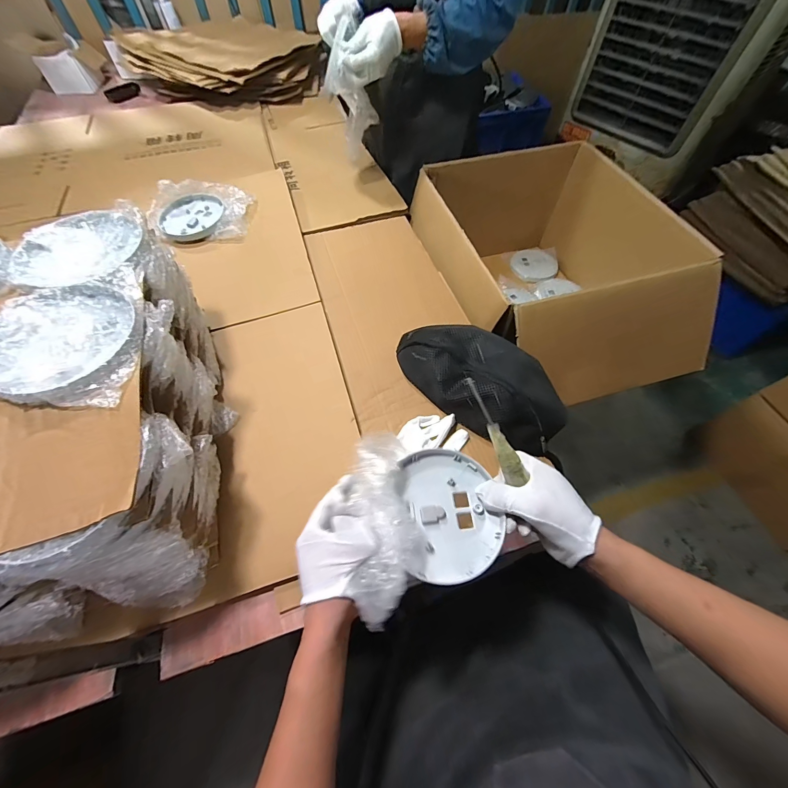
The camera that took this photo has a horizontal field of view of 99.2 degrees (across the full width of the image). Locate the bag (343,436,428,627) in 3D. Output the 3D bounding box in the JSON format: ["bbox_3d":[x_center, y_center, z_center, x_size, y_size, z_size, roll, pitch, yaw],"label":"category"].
[{"bbox_3d":[-0.007,0.125,0.353,0.069,0.051,0.191,-4,54,-2],"label":"bag"}]

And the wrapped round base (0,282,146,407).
[{"bbox_3d":[-0.327,-0.053,0.333,0.143,0.022,0.140,0,59,0],"label":"wrapped round base"}]

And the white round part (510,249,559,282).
[{"bbox_3d":[0.417,-0.385,1.001,0.128,0.021,0.128,0,59,0],"label":"white round part"}]

